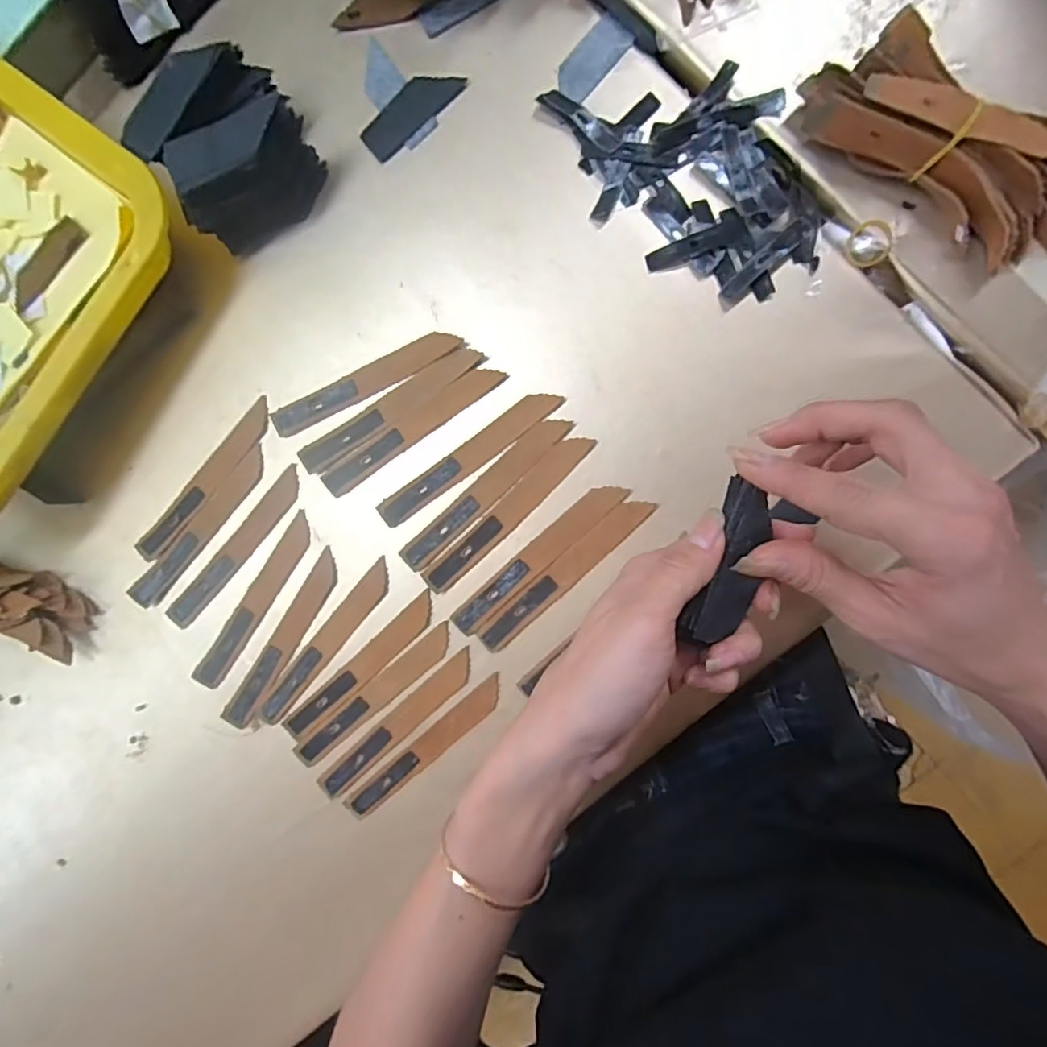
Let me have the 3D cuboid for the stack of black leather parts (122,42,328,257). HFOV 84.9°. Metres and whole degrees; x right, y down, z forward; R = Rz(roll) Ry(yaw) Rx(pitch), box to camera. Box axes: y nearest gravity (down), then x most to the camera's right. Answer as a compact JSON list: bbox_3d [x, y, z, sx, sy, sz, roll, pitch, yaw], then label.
[{"bbox_3d":[-0.162,-0.207,0.322,0.078,0.056,0.072,-31,88,8],"label":"stack of black leather parts"}]

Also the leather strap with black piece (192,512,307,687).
[{"bbox_3d":[-0.168,0.049,0.357,0.020,0.005,0.123,36,96,5],"label":"leather strap with black piece"}]

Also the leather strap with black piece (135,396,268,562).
[{"bbox_3d":[-0.199,-0.025,0.358,0.017,0.005,0.123,43,97,4],"label":"leather strap with black piece"}]

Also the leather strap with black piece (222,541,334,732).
[{"bbox_3d":[-0.149,0.073,0.355,0.021,0.004,0.122,33,96,5],"label":"leather strap with black piece"}]

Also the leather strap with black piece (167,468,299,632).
[{"bbox_3d":[-0.179,0.016,0.357,0.017,0.005,0.124,42,97,4],"label":"leather strap with black piece"}]

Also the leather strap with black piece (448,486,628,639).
[{"bbox_3d":[0.008,0.019,0.331,0.123,0.004,0.016,-41,87,7],"label":"leather strap with black piece"}]

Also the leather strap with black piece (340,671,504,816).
[{"bbox_3d":[-0.059,0.136,0.346,0.123,0.005,0.017,-41,87,7],"label":"leather strap with black piece"}]

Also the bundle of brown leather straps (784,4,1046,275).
[{"bbox_3d":[0.210,-0.189,0.279,0.139,0.031,0.069,41,97,4],"label":"bundle of brown leather straps"}]

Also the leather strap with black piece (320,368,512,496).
[{"bbox_3d":[-0.066,-0.055,0.340,0.123,0.004,0.017,-33,88,7],"label":"leather strap with black piece"}]

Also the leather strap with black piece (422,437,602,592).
[{"bbox_3d":[-0.009,-0.005,0.334,0.124,0.004,0.019,-43,86,7],"label":"leather strap with black piece"}]

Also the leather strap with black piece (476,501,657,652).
[{"bbox_3d":[0.024,0.029,0.330,0.122,0.004,0.018,-43,86,7],"label":"leather strap with black piece"}]

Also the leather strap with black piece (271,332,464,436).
[{"bbox_3d":[-0.095,-0.084,0.342,0.123,0.004,0.017,-24,89,8],"label":"leather strap with black piece"}]

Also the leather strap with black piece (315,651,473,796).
[{"bbox_3d":[-0.076,0.123,0.347,0.122,0.005,0.017,-42,87,7],"label":"leather strap with black piece"}]

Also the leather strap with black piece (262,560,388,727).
[{"bbox_3d":[-0.122,0.073,0.352,0.016,0.004,0.123,40,96,4],"label":"leather strap with black piece"}]

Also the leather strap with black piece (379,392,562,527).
[{"bbox_3d":[-0.032,-0.039,0.335,0.124,0.004,0.017,-35,87,7],"label":"leather strap with black piece"}]

